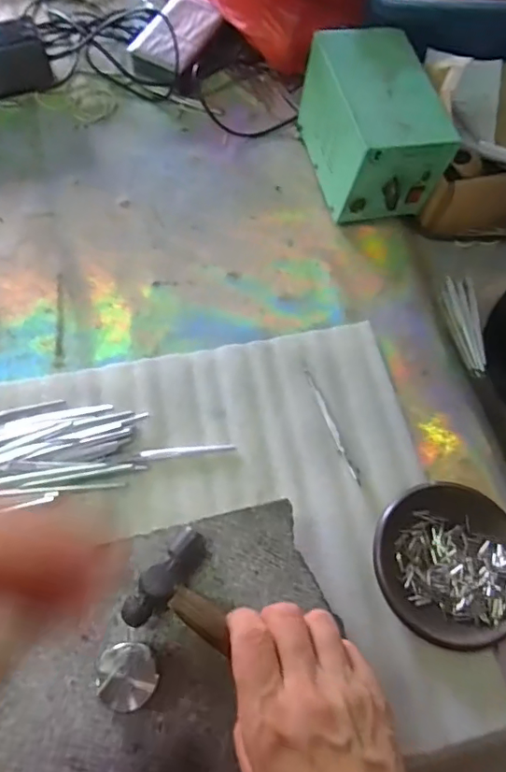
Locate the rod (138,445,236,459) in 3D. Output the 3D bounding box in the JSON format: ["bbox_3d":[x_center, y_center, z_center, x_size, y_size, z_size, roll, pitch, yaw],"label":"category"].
[{"bbox_3d":[-0.053,0.052,0.425,0.076,0.005,0.008,-6,66,-6],"label":"rod"}]

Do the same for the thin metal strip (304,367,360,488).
[{"bbox_3d":[0.065,0.032,0.434,0.007,0.004,0.105,-19,68,-11],"label":"thin metal strip"}]

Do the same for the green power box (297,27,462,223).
[{"bbox_3d":[0.115,-0.253,0.518,0.094,0.107,0.154,-11,67,-8],"label":"green power box"}]

